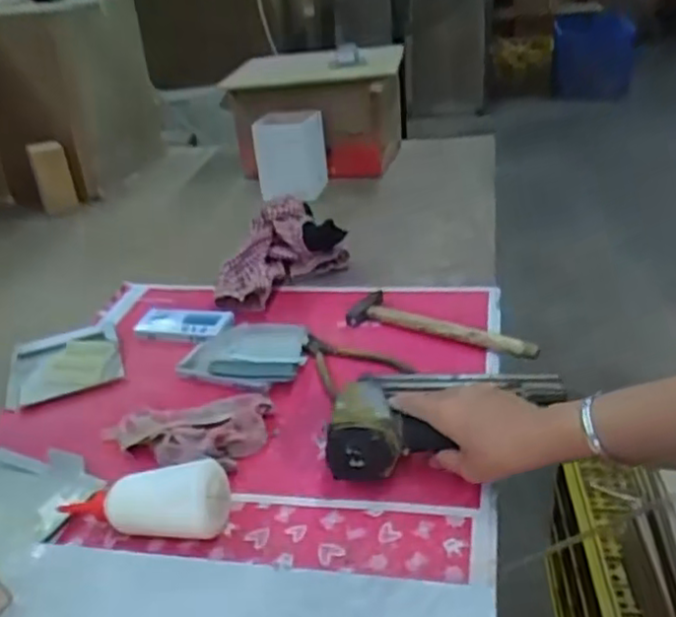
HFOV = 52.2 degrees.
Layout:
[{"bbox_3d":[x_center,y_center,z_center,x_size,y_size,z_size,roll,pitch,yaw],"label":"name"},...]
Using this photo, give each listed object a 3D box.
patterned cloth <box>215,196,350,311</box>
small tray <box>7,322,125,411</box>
[{"bbox_3d":[-0.078,-0.080,1.032,0.179,0.083,0.247,-3,28,3],"label":"patterned cloth"},{"bbox_3d":[-0.347,0.066,0.869,0.137,0.023,0.139,-15,30,-17],"label":"small tray"}]

